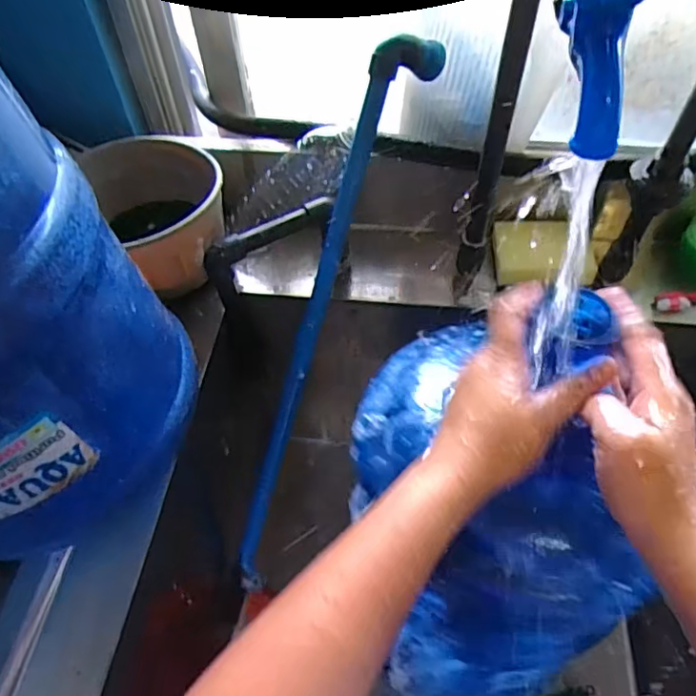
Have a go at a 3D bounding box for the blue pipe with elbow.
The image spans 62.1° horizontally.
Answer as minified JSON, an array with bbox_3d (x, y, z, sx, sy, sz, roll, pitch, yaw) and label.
[{"bbox_3d":[-0.035,0.010,0.623,0.052,0.638,0.026,26,23,20],"label":"blue pipe with elbow"}]

